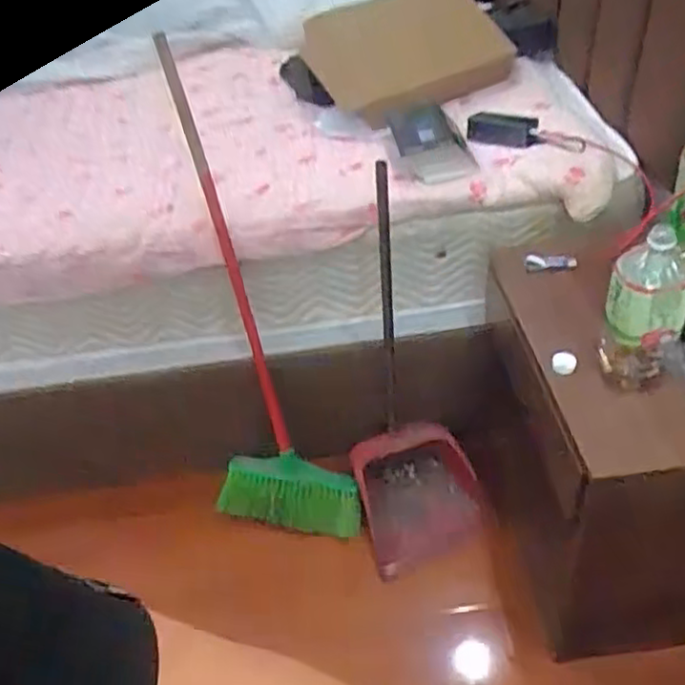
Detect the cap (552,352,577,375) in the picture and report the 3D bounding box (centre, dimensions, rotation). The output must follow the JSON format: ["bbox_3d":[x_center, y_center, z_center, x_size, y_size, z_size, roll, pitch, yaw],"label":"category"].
[{"bbox_3d":[0.301,0.029,0.933,0.031,0.036,0.007,11,44,21],"label":"cap"}]

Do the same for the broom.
[{"bbox_3d":[-0.216,-0.051,1.288,0.235,0.916,0.167,-20,11,-14],"label":"broom"}]

